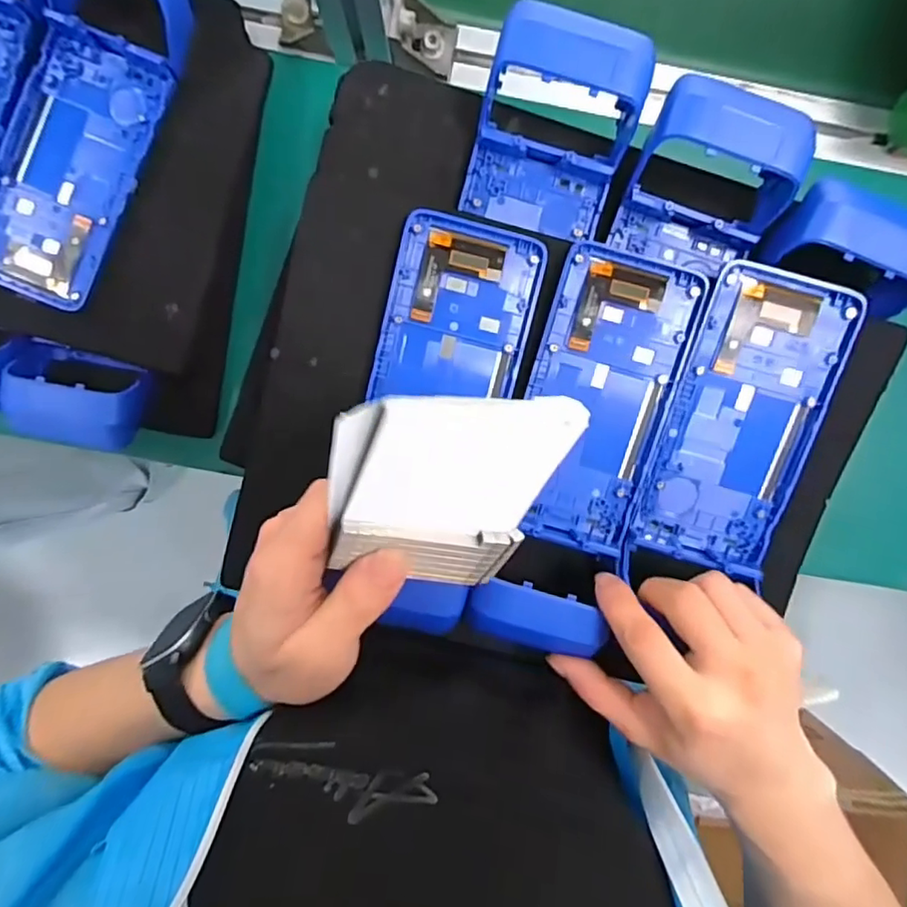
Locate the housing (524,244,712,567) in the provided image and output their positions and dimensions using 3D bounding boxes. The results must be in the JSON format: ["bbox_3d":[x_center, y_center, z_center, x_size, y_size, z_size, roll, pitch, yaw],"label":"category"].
[{"bbox_3d":[0.084,-0.029,0.336,0.080,0.013,0.164,14,96,-6],"label":"housing"}]

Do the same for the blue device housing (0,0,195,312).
[{"bbox_3d":[-0.235,-0.205,0.361,0.087,0.042,0.221,23,95,-7],"label":"blue device housing"}]

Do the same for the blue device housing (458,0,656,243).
[{"bbox_3d":[0.054,-0.179,0.325,0.085,0.049,0.100,13,96,-6],"label":"blue device housing"}]

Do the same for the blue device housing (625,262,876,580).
[{"bbox_3d":[0.165,-0.016,0.335,0.081,0.012,0.166,16,102,-1],"label":"blue device housing"}]

